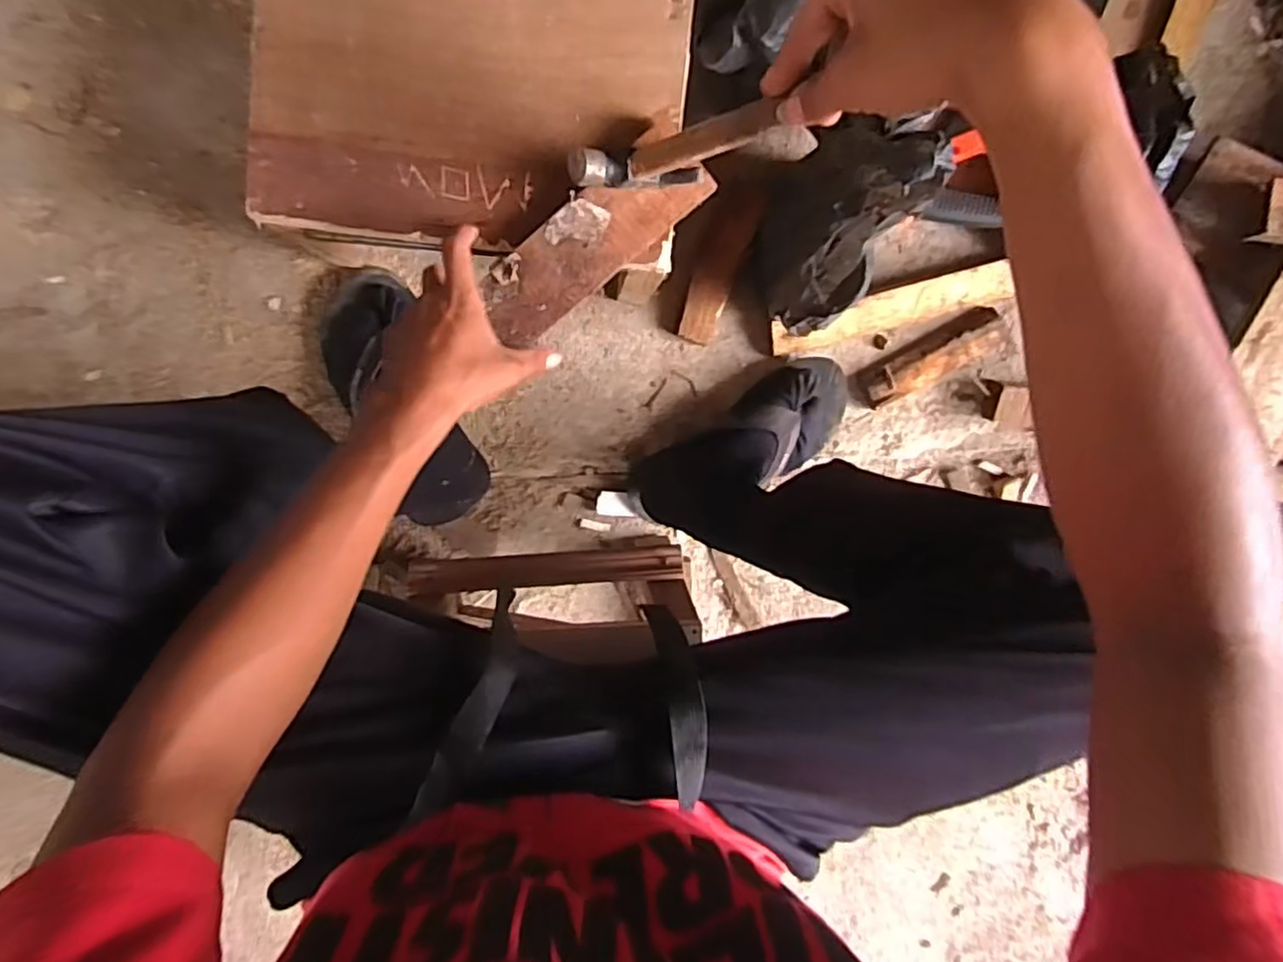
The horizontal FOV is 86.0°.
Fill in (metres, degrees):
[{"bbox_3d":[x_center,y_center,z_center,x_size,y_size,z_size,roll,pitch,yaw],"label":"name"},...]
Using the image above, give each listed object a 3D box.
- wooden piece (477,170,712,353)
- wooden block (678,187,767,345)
[{"bbox_3d":[-0.036,-0.181,0.523,0.188,0.013,0.064,-34,99,2],"label":"wooden piece"},{"bbox_3d":[0.084,-0.233,0.751,0.048,0.028,0.167,19,96,-7],"label":"wooden block"}]

